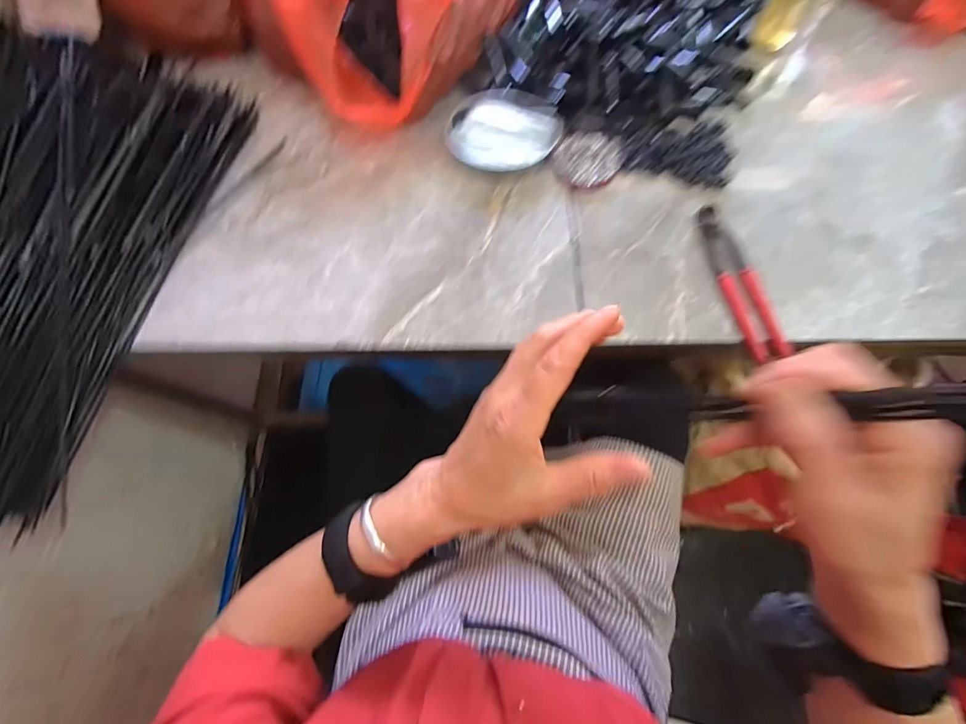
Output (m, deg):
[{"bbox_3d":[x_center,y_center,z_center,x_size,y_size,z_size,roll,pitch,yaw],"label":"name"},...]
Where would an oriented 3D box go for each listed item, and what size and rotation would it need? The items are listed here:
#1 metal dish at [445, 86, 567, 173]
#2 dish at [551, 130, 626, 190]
[{"bbox_3d":[0.027,-0.293,0.547,0.142,0.034,0.115,6,72,1],"label":"metal dish"},{"bbox_3d":[0.136,-0.261,0.542,0.078,0.019,0.086,35,75,10],"label":"dish"}]

